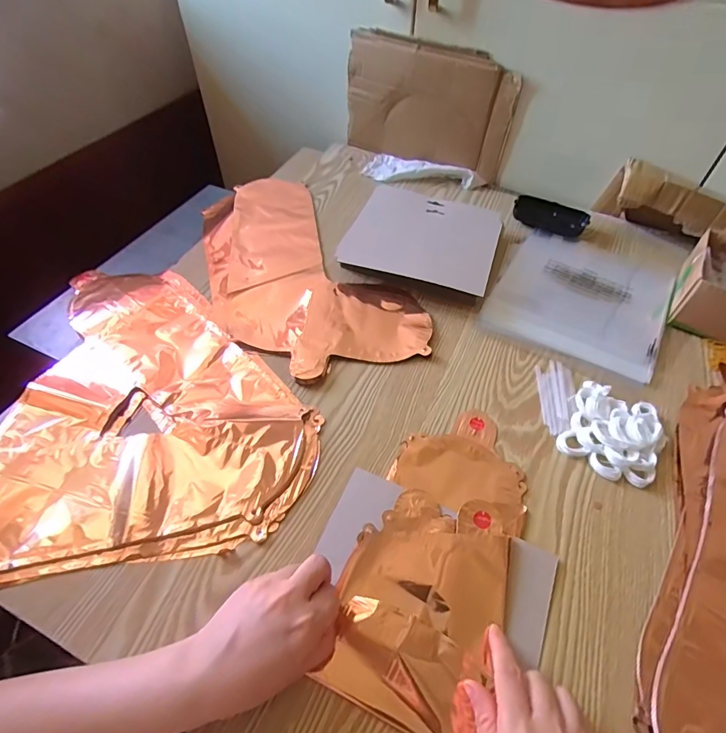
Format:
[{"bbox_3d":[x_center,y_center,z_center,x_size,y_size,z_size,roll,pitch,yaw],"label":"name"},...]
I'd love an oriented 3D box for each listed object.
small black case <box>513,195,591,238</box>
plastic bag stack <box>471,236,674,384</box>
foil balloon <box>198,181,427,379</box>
[{"bbox_3d":[0.291,-0.234,0.675,0.109,0.024,0.046,25,55,16],"label":"small black case"},{"bbox_3d":[0.294,-0.101,0.576,0.201,0.009,0.245,26,55,17],"label":"plastic bag stack"},{"bbox_3d":[-0.099,-0.146,0.599,0.223,0.010,0.415,-19,55,-17],"label":"foil balloon"}]

